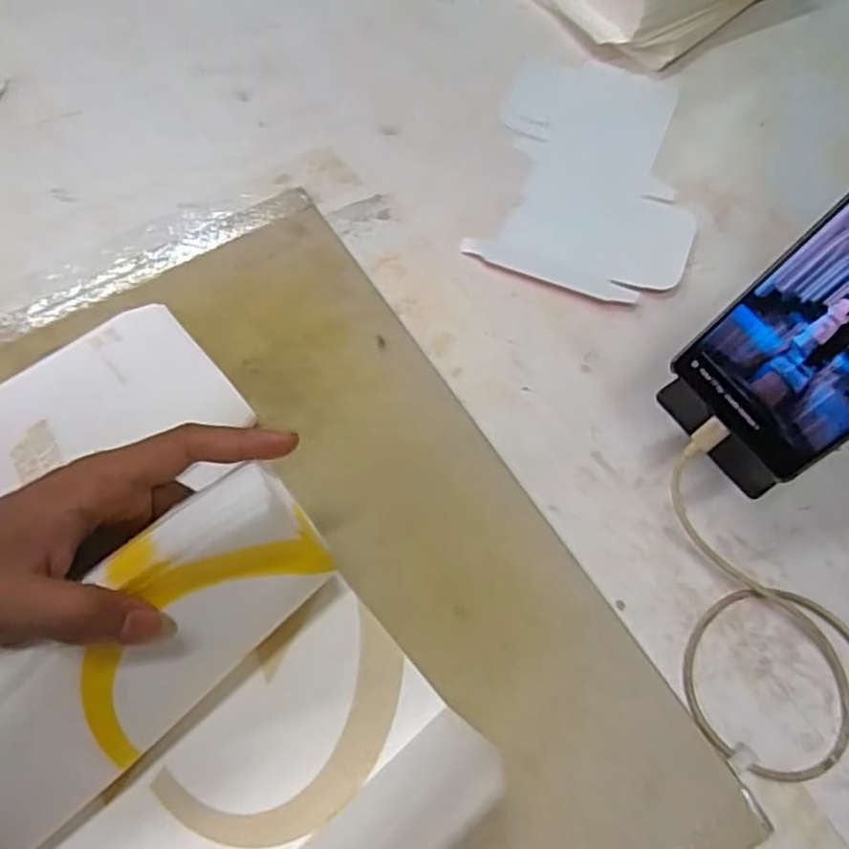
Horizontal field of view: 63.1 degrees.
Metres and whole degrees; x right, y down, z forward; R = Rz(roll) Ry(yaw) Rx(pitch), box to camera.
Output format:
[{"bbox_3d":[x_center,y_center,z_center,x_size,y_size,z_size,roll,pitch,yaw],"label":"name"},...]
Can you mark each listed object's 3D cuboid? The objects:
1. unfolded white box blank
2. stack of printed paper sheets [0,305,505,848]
[{"bbox_3d":[0.112,-0.168,0.460,0.132,0.006,0.189,14,67,6],"label":"unfolded white box blank"},{"bbox_3d":[-0.136,0.076,0.304,0.179,0.077,0.321,-36,71,-15],"label":"stack of printed paper sheets"}]

